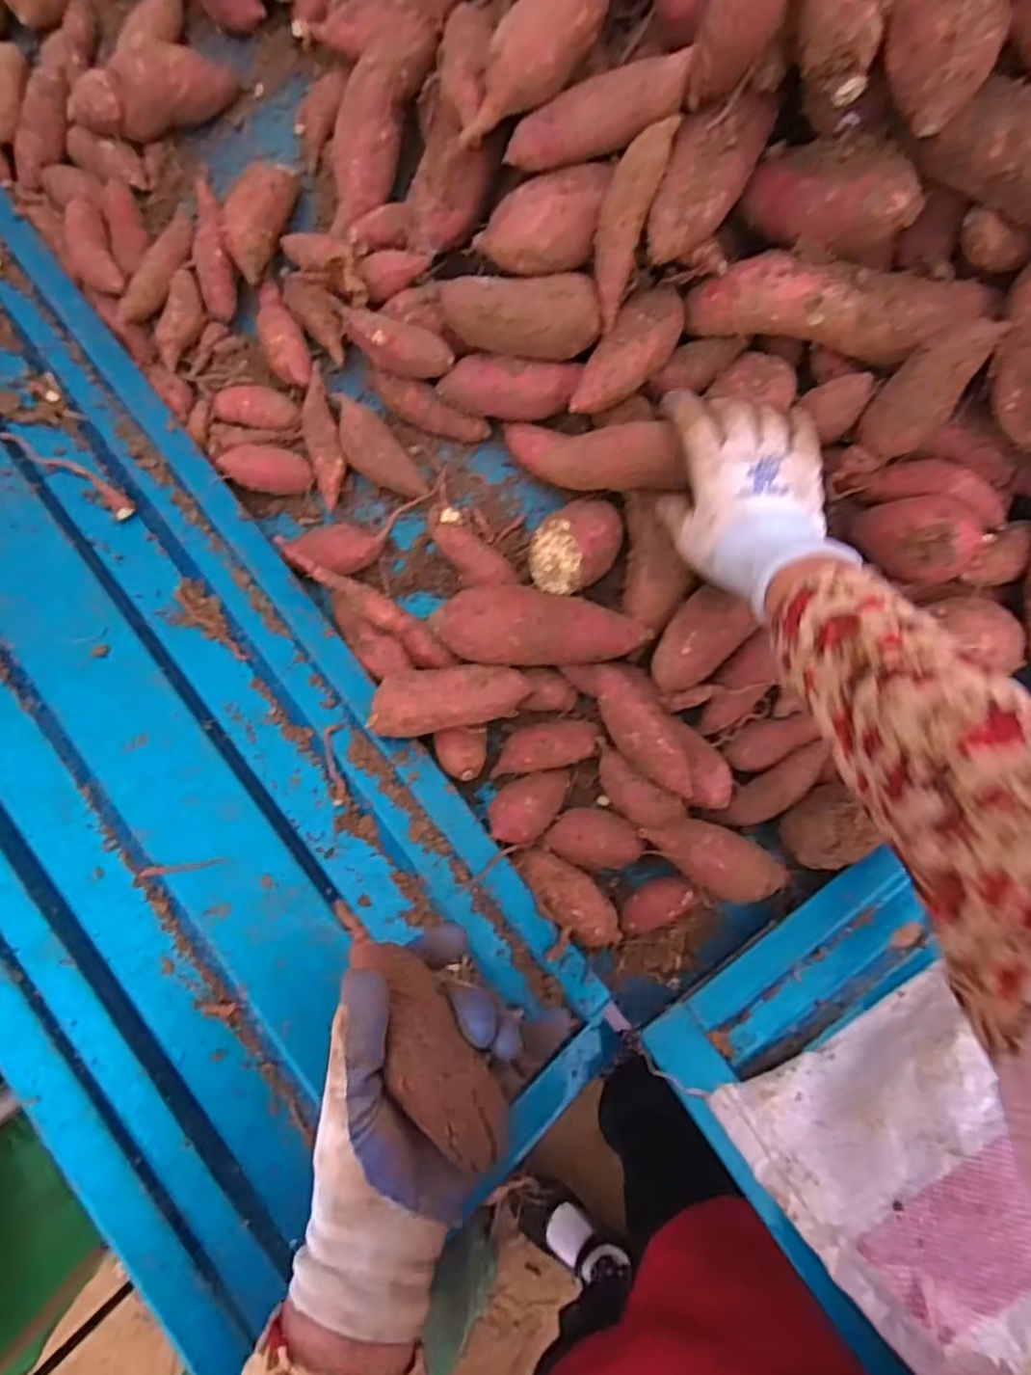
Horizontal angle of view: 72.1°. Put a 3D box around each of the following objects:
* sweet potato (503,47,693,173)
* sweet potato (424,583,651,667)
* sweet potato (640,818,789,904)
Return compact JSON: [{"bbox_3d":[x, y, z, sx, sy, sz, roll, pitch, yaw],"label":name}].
[{"bbox_3d":[0.053,-0.368,0.459,0.118,0.031,0.034,-16,85,15],"label":"sweet potato"},{"bbox_3d":[0.019,-0.041,0.504,0.147,0.041,0.052,4,86,2],"label":"sweet potato"},{"bbox_3d":[0.143,0.121,0.492,0.106,0.033,0.041,29,87,3],"label":"sweet potato"}]

